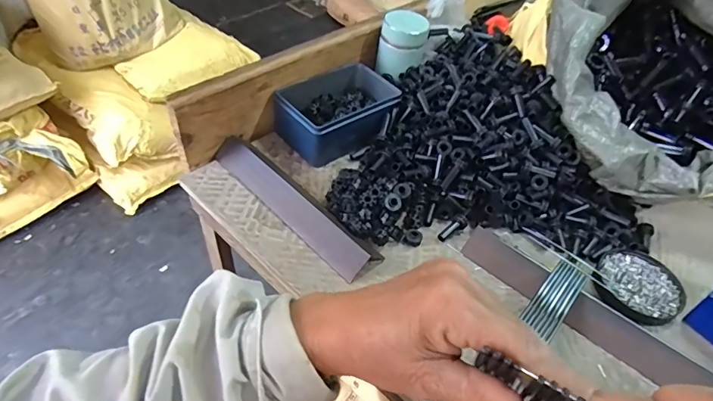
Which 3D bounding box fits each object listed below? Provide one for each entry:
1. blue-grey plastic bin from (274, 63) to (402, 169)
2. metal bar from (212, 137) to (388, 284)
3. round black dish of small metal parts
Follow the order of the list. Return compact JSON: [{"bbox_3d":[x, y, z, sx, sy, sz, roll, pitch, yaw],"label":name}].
[{"bbox_3d":[-0.020,-0.118,0.607,0.153,0.059,0.103,-26,54,-27],"label":"blue-grey plastic bin"},{"bbox_3d":[-0.073,-0.001,0.504,0.236,0.024,0.039,38,54,27],"label":"metal bar"},{"bbox_3d":[0.294,0.089,0.481,0.078,0.014,0.082,3,46,-3],"label":"round black dish of small metal parts"}]

